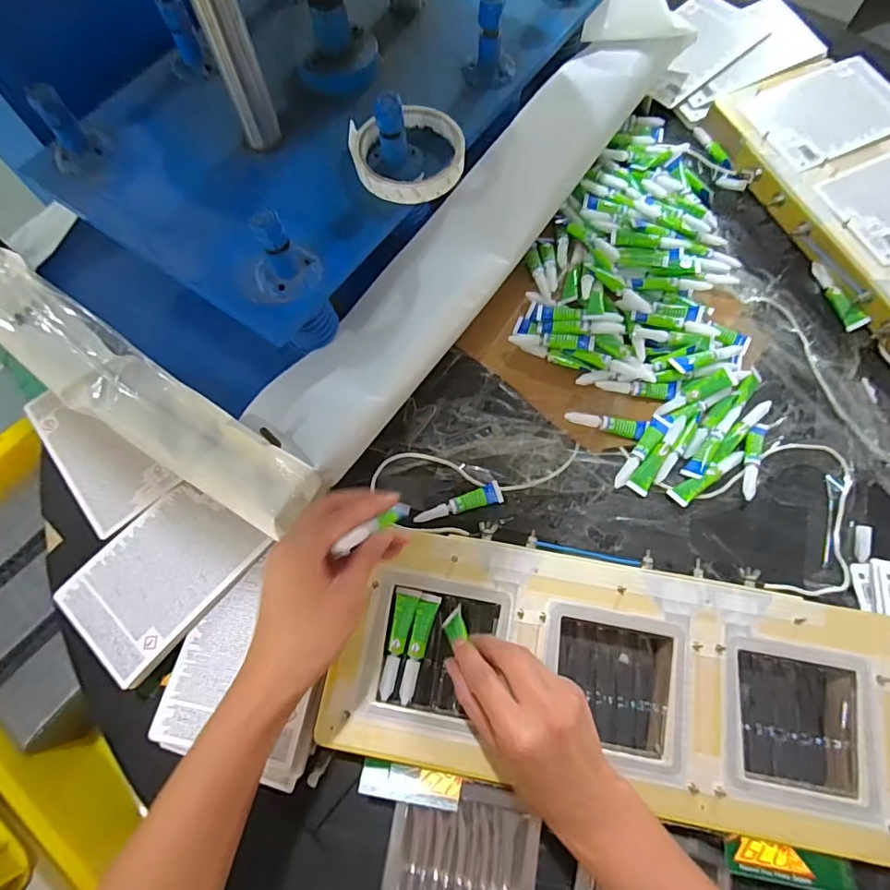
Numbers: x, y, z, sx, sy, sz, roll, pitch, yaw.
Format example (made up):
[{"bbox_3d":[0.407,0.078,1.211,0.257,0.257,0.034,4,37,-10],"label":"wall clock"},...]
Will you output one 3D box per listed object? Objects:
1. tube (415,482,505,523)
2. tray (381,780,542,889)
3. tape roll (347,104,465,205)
[{"bbox_3d":[0.012,0.055,0.472,0.083,0.007,0.018,-19,70,-7],"label":"tube"},{"bbox_3d":[0.011,0.301,0.365,0.103,0.022,0.105,9,69,3],"label":"tray"},{"bbox_3d":[-0.028,-0.234,0.419,0.087,0.014,0.087,0,69,0],"label":"tape roll"}]

